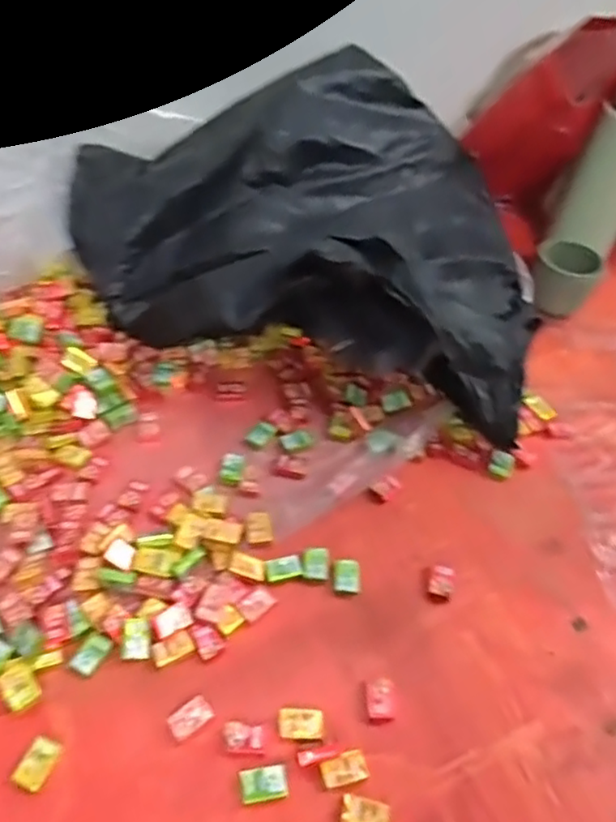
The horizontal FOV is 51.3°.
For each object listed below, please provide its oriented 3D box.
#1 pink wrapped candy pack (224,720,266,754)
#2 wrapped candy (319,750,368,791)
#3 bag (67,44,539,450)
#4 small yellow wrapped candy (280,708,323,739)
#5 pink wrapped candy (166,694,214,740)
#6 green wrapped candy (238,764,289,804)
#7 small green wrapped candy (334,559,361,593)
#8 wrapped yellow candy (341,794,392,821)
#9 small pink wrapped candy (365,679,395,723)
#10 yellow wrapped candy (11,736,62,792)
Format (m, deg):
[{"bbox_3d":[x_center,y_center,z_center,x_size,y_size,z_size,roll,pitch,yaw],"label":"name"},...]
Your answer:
[{"bbox_3d":[-0.039,0.198,0.391,0.025,0.004,0.017,4,49,-1],"label":"pink wrapped candy pack"},{"bbox_3d":[0.022,0.214,0.383,0.027,0.004,0.017,-15,52,-16],"label":"wrapped candy"},{"bbox_3d":[0.000,-0.180,0.622,0.445,0.165,0.339,11,49,5],"label":"bag"},{"bbox_3d":[-0.004,0.194,0.398,0.027,0.004,0.018,4,49,-1],"label":"small yellow wrapped candy"},{"bbox_3d":[-0.073,0.189,0.397,0.026,0.005,0.018,-30,57,-26],"label":"pink wrapped candy"},{"bbox_3d":[-0.026,0.217,0.374,0.027,0.004,0.018,-5,50,-8],"label":"green wrapped candy"},{"bbox_3d":[0.028,0.120,0.467,0.019,0.005,0.025,2,49,-3],"label":"small green wrapped candy"},{"bbox_3d":[0.034,0.233,0.369,0.029,0.006,0.018,12,50,6],"label":"wrapped yellow candy"},{"bbox_3d":[0.046,0.186,0.412,0.018,0.005,0.025,3,49,-1],"label":"small pink wrapped candy"},{"bbox_3d":[-0.159,0.206,0.376,0.019,0.006,0.026,18,50,11],"label":"yellow wrapped candy"}]

